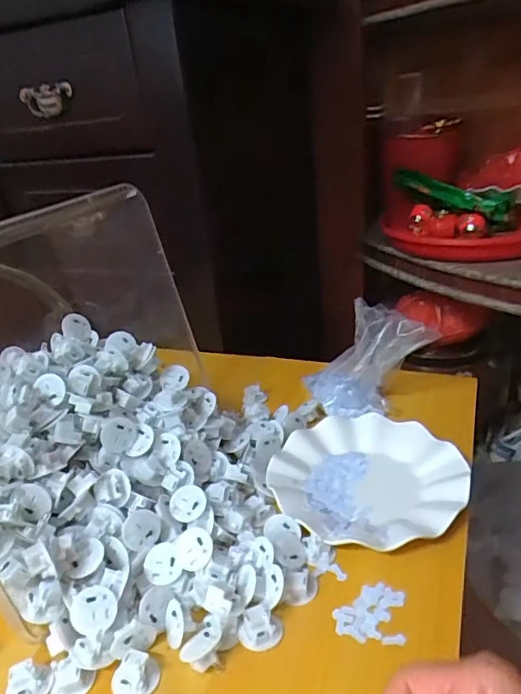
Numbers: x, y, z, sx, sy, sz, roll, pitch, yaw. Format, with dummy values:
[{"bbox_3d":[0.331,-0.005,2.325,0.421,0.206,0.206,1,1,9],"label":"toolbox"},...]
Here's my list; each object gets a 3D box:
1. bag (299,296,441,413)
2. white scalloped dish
[{"bbox_3d":[0.120,0.012,0.642,0.108,0.107,0.150,-16,29,-20],"label":"bag"},{"bbox_3d":[0.103,0.128,0.520,0.177,0.021,0.176,-5,27,2],"label":"white scalloped dish"}]

